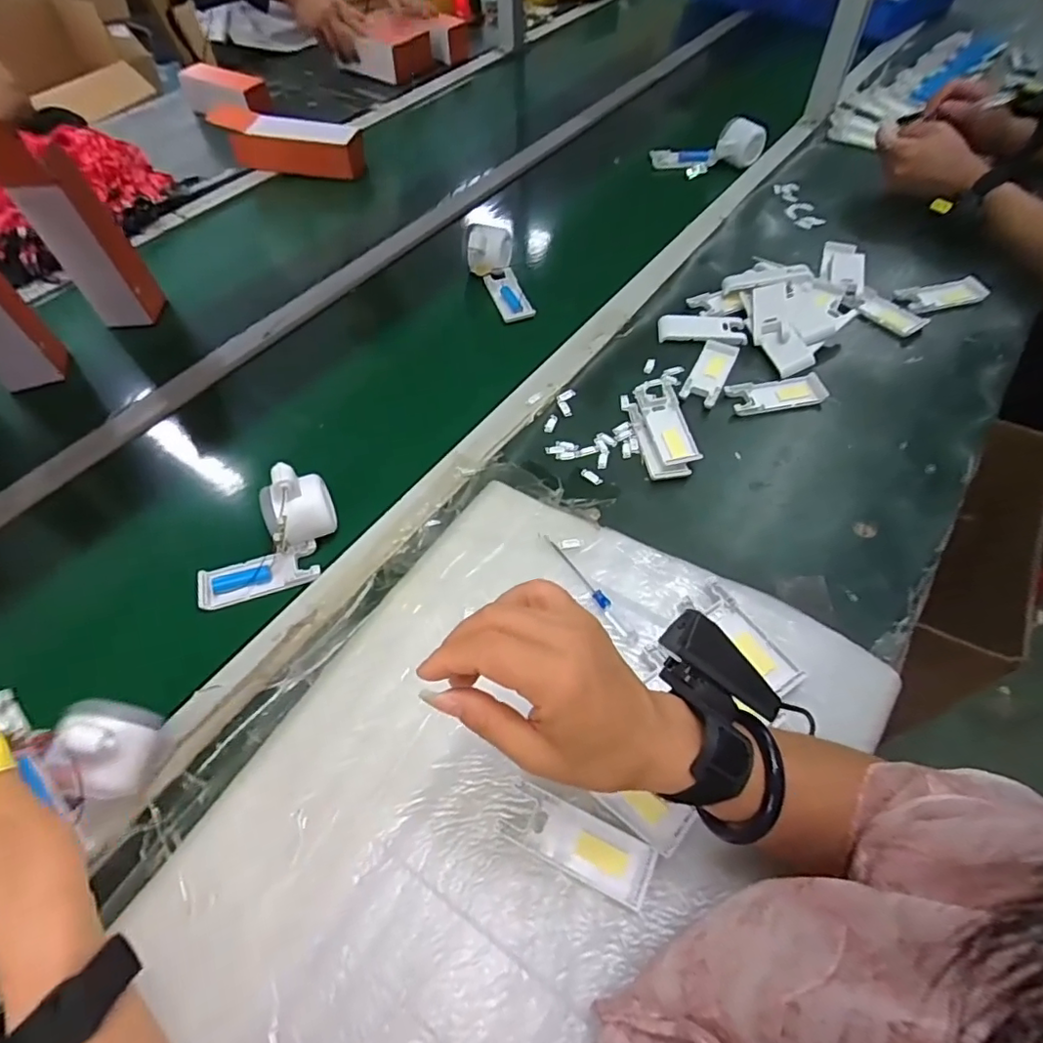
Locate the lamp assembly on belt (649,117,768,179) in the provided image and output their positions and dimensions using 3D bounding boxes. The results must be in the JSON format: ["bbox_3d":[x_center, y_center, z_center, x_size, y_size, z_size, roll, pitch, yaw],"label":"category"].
[{"bbox_3d":[0.303,-0.597,0.934,0.172,0.055,0.069,0,54,25],"label":"lamp assembly on belt"}]

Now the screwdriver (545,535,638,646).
[{"bbox_3d":[0.059,0.055,0.500,0.010,0.008,0.126,-29,59,-15],"label":"screwdriver"}]

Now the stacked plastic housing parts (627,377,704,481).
[{"bbox_3d":[0.151,-0.104,0.615,0.055,0.021,0.127,-9,56,-3],"label":"stacked plastic housing parts"}]

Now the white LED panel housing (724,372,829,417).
[{"bbox_3d":[0.284,-0.144,0.636,0.103,0.012,0.041,-10,56,-3],"label":"white LED panel housing"}]

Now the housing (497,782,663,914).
[{"bbox_3d":[0.038,0.218,0.392,0.100,0.008,0.038,21,60,17],"label":"housing"}]

